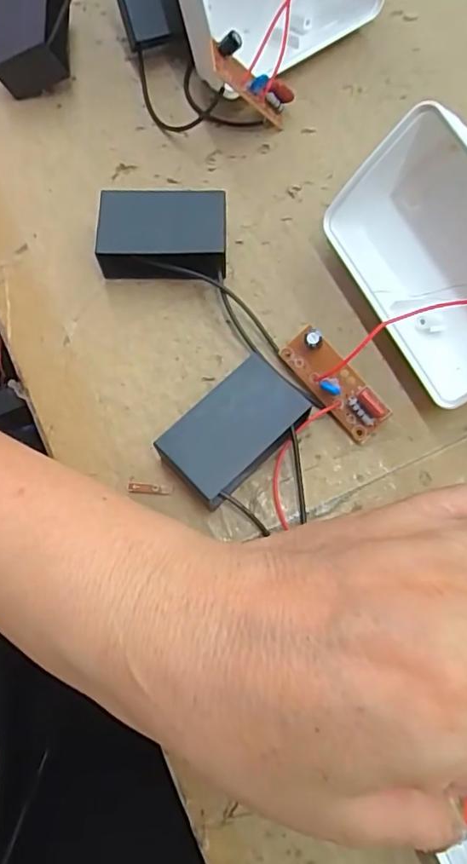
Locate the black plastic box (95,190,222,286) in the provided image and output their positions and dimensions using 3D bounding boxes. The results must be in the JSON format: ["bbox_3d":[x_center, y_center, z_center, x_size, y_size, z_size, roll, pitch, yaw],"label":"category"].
[{"bbox_3d":[-0.027,-0.076,0.211,0.047,0.021,0.033,3,74,1],"label":"black plastic box"}]

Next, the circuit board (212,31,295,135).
[{"bbox_3d":[0.009,-0.142,0.220,0.013,0.042,0.012,-17,69,40],"label":"circuit board"}]

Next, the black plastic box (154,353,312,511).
[{"bbox_3d":[0.000,0.001,0.190,0.049,0.020,0.030,-44,79,-11],"label":"black plastic box"}]

